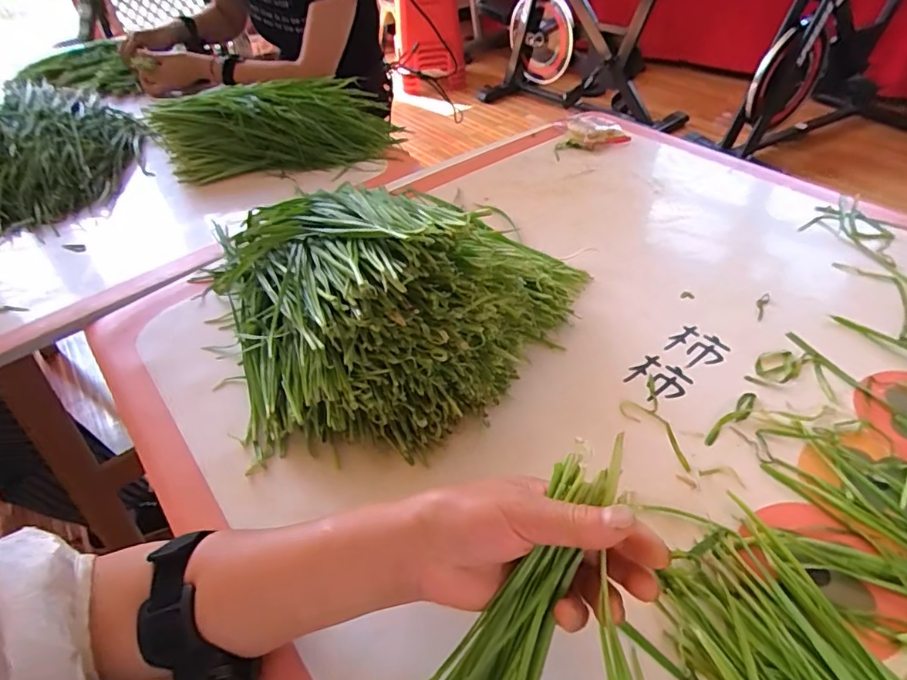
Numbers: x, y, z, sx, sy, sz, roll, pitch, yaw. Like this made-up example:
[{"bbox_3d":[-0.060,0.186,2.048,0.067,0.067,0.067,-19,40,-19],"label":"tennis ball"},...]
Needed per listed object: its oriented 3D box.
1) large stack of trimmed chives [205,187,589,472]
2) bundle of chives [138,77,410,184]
[{"bbox_3d":[-0.072,-0.064,0.474,0.299,0.138,0.301,-25,47,-20],"label":"large stack of trimmed chives"},{"bbox_3d":[-0.267,-0.327,0.804,0.346,0.085,0.168,-13,44,-10],"label":"bundle of chives"}]

